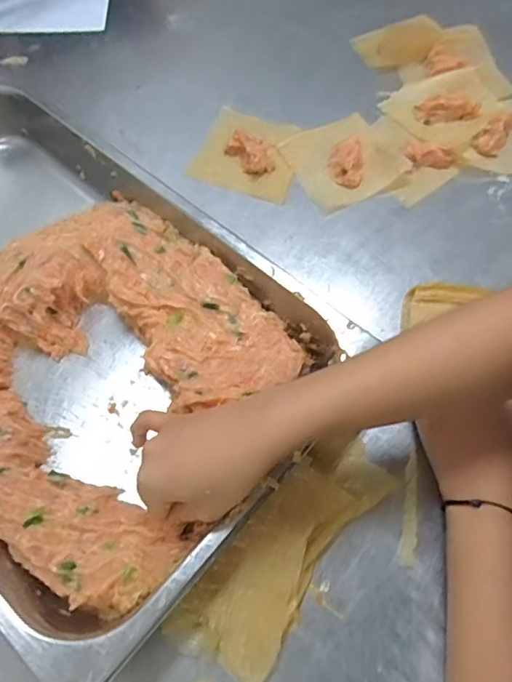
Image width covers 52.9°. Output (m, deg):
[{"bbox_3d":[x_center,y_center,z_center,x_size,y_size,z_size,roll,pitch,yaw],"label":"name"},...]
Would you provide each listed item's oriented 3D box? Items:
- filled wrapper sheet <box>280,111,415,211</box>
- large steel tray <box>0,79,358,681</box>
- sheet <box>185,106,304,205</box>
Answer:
[{"bbox_3d":[0.099,-0.207,0.575,0.114,0.019,0.114,-23,67,-10],"label":"filled wrapper sheet"},{"bbox_3d":[-0.190,-0.023,0.462,0.510,0.083,0.312,40,71,17],"label":"large steel tray"},{"bbox_3d":[-0.007,-0.219,0.586,0.113,0.014,0.111,20,67,9],"label":"sheet"}]

